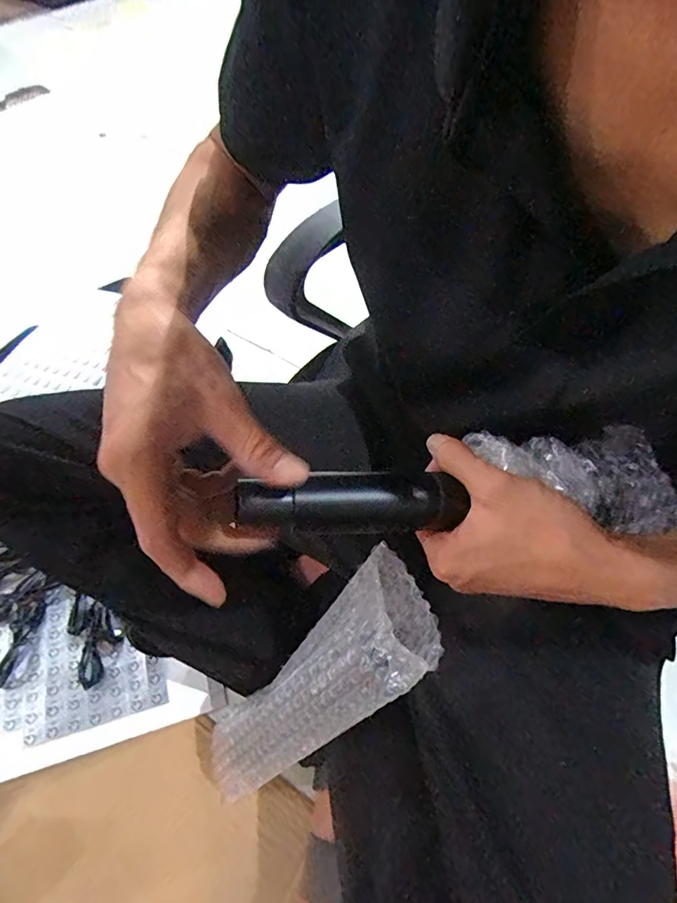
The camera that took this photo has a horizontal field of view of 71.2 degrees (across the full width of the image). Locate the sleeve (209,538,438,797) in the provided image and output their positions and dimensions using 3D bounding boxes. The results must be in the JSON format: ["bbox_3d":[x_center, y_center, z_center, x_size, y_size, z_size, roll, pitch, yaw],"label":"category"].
[{"bbox_3d":[-0.031,0.198,0.378,0.038,0.282,0.085,7,39,-48],"label":"sleeve"}]

